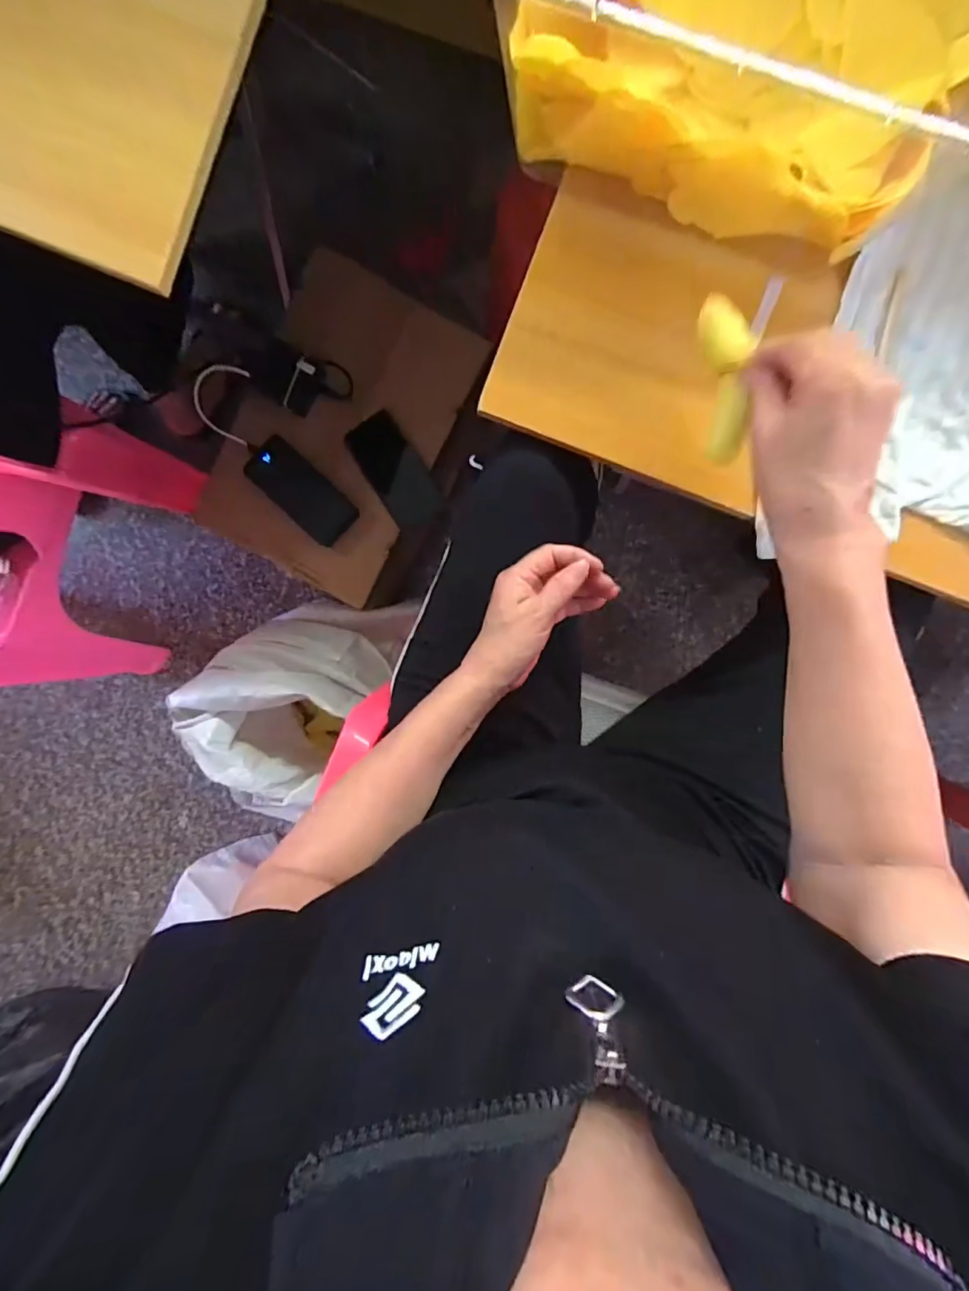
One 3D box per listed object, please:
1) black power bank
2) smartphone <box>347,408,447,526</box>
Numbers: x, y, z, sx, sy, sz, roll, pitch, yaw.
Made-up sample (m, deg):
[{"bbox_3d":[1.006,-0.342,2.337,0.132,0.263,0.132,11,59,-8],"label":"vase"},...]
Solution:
[{"bbox_3d":[-0.258,-0.218,0.737,0.075,0.018,0.152,-44,110,5],"label":"black power bank"},{"bbox_3d":[-0.127,-0.251,0.752,0.079,0.011,0.156,-32,107,0],"label":"smartphone"}]

